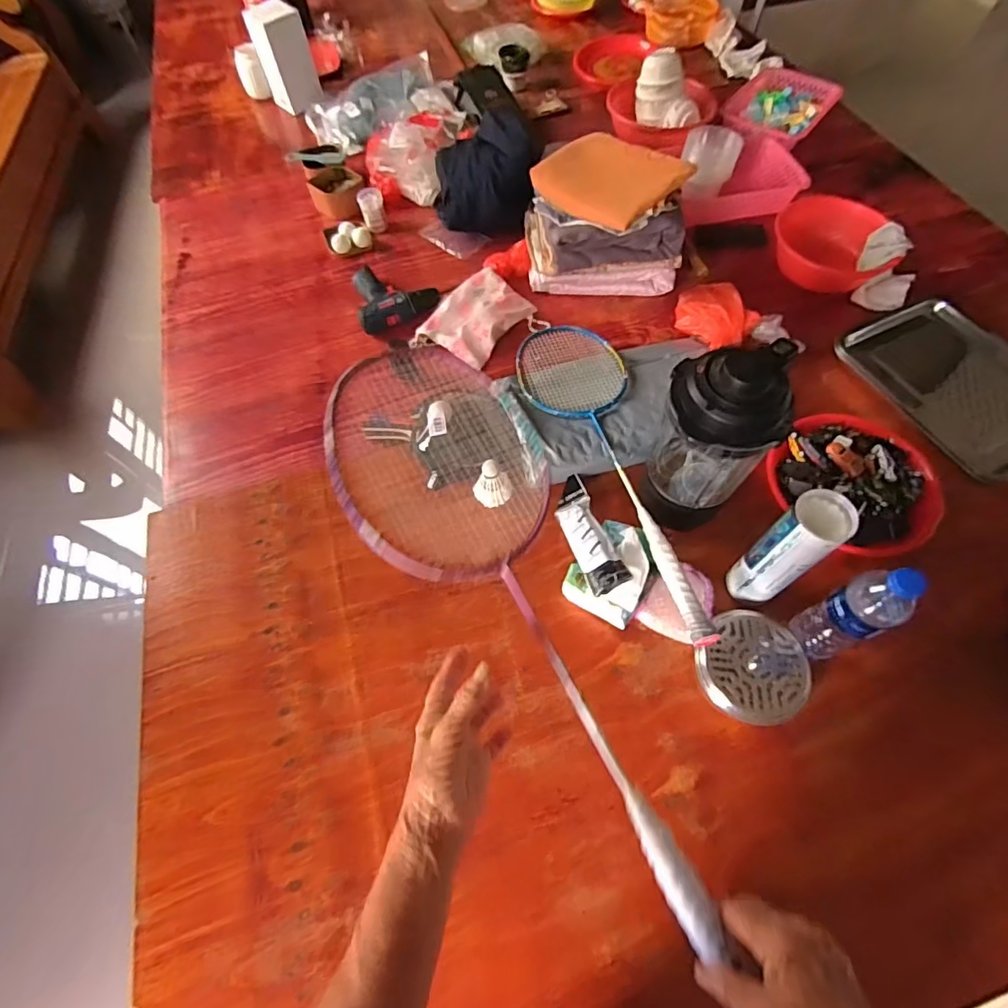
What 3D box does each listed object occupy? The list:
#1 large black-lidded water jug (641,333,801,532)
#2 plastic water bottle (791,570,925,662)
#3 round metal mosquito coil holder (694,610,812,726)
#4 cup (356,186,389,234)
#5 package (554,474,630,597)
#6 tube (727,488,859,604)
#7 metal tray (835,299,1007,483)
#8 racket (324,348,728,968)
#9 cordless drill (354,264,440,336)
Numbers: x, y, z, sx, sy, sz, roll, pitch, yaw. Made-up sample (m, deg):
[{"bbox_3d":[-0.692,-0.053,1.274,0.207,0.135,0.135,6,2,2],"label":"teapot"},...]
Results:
[{"bbox_3d":[0.290,-0.108,0.704,0.144,0.237,0.164,7,62,7],"label":"large black-lidded water jug"},{"bbox_3d":[0.420,0.133,0.623,0.057,0.216,0.070,-19,63,-7],"label":"plastic water bottle"},{"bbox_3d":[0.332,0.218,0.693,0.138,0.036,0.143,-1,62,2],"label":"round metal mosquito coil holder"},{"bbox_3d":[-0.297,-0.666,1.175,0.053,0.081,0.054,-15,62,-5],"label":"cup"},{"bbox_3d":[0.122,0.042,0.760,0.056,0.046,0.235,-10,35,-2],"label":"package"},{"bbox_3d":[0.361,0.064,0.663,0.067,0.212,0.063,-1,62,2],"label":"tube"},{"bbox_3d":[0.792,-0.210,0.883,0.255,0.042,0.344,-26,64,-11],"label":"metal tray"},{"bbox_3d":[0.048,0.146,0.439,0.198,0.047,0.677,-27,78,-11],"label":"racket"},{"bbox_3d":[-0.231,-0.433,1.056,0.164,0.047,0.166,-24,63,-10],"label":"cordless drill"}]

